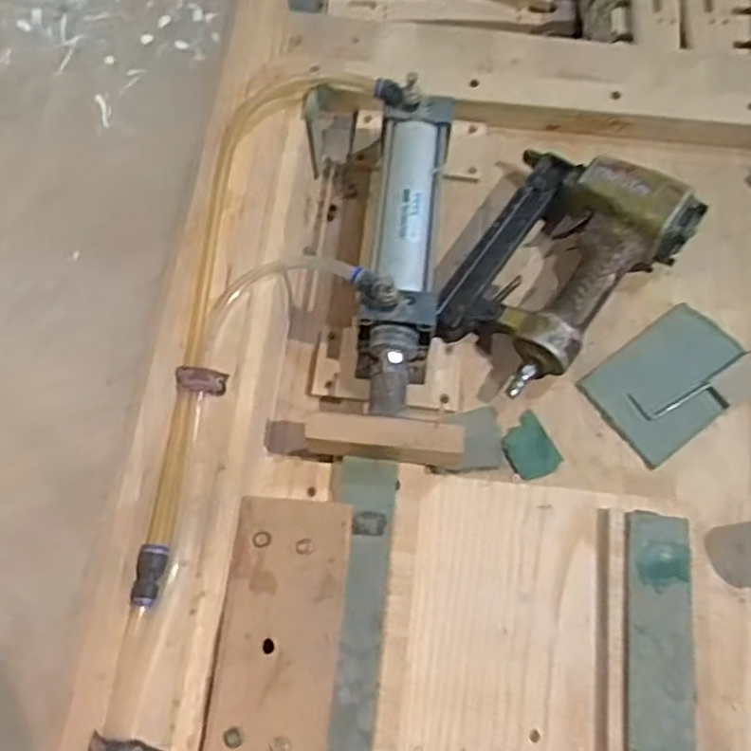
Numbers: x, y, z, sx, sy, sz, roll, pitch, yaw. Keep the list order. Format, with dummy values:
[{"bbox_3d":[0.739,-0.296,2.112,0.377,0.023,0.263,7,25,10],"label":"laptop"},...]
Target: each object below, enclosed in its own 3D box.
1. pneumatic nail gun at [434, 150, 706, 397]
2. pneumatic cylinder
[{"bbox_3d":[0.149,-0.099,0.608,0.153,0.057,0.213,39,75,13],"label":"pneumatic nail gun"},{"bbox_3d":[0.022,-0.100,0.599,0.066,0.091,0.280,5,70,2],"label":"pneumatic cylinder"}]

